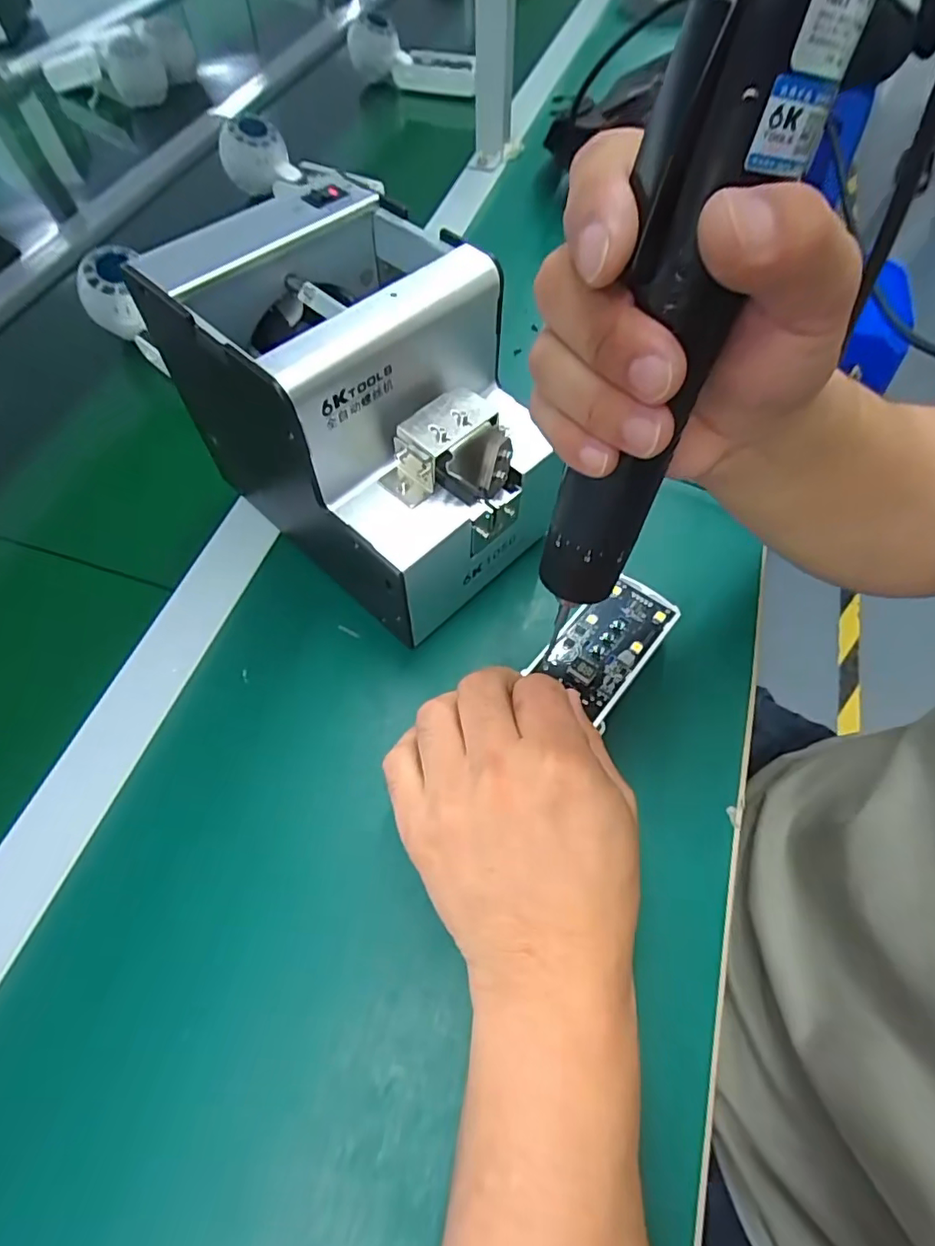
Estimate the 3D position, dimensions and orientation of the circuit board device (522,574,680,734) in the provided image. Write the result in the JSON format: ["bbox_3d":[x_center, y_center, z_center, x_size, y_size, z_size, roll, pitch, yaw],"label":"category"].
[{"bbox_3d":[0.073,0.007,0.299,0.047,0.009,0.082,35,66,16],"label":"circuit board device"}]

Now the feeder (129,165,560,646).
[{"bbox_3d":[-0.047,-0.110,0.301,0.168,0.132,0.122,40,68,19],"label":"feeder"}]

